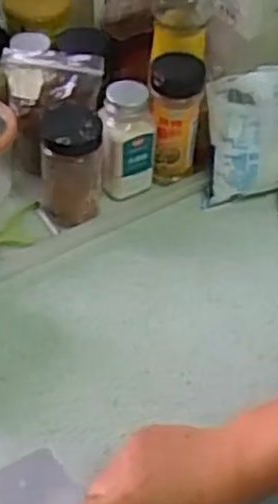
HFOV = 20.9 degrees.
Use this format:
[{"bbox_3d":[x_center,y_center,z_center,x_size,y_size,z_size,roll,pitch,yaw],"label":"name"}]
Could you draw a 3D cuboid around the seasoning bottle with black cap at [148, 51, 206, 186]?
[{"bbox_3d":[0.035,-0.136,0.782,0.052,0.134,0.064,6,47,1],"label":"seasoning bottle with black cap"}]

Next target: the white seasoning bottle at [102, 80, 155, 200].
[{"bbox_3d":[-0.011,-0.109,0.761,0.055,0.116,0.044,6,47,1],"label":"white seasoning bottle"}]

